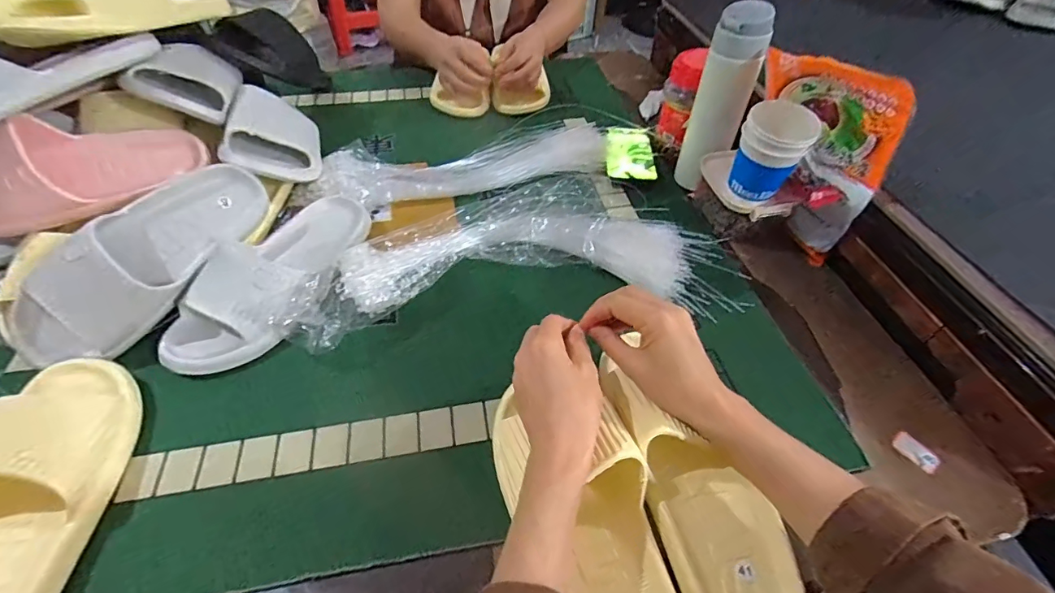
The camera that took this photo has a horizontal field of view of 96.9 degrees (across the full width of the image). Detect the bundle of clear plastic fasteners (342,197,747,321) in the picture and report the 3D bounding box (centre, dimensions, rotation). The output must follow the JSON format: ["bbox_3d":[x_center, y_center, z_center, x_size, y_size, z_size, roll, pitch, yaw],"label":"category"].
[{"bbox_3d":[0.020,-0.044,0.527,0.430,0.053,0.152,-3,49,-2],"label":"bundle of clear plastic fasteners"}]

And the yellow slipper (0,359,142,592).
[{"bbox_3d":[-0.385,0.152,0.342,0.102,0.062,0.259,-3,49,-2],"label":"yellow slipper"}]

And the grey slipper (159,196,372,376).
[{"bbox_3d":[-0.274,-0.034,0.514,0.124,0.067,0.261,12,50,10],"label":"grey slipper"}]

